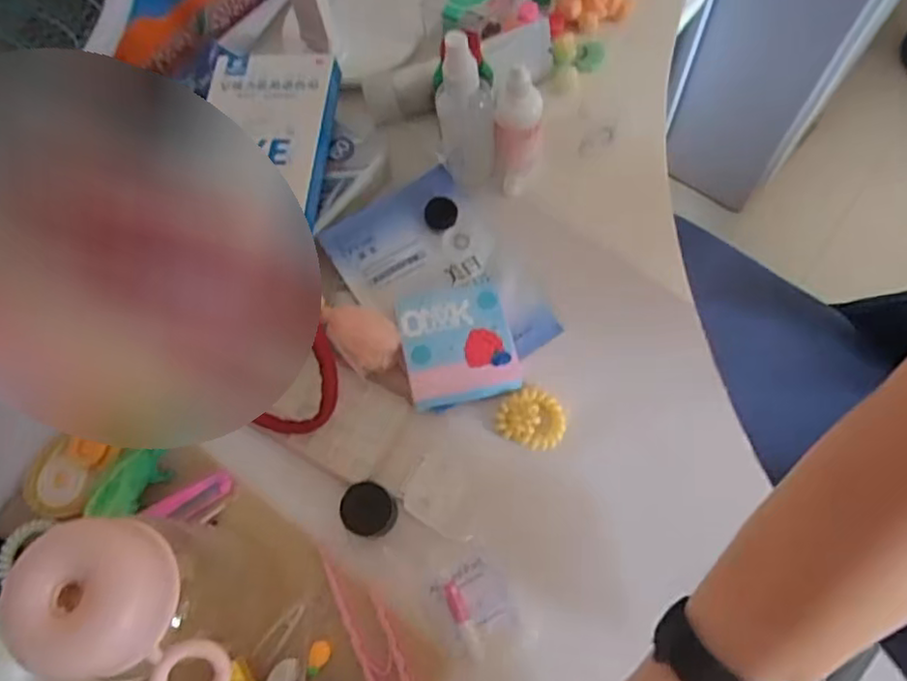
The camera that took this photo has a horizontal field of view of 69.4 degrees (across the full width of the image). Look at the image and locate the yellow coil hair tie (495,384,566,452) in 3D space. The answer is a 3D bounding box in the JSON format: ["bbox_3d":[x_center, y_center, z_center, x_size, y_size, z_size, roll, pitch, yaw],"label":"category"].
[{"bbox_3d":[0.054,0.052,0.445,0.045,0.008,0.040,25,73,11],"label":"yellow coil hair tie"}]

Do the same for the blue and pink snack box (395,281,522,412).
[{"bbox_3d":[0.004,0.002,0.460,0.077,0.026,0.079,-12,71,-2],"label":"blue and pink snack box"}]

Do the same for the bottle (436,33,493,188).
[{"bbox_3d":[0.009,-0.157,0.447,0.038,0.129,0.033,-5,70,4],"label":"bottle"}]

